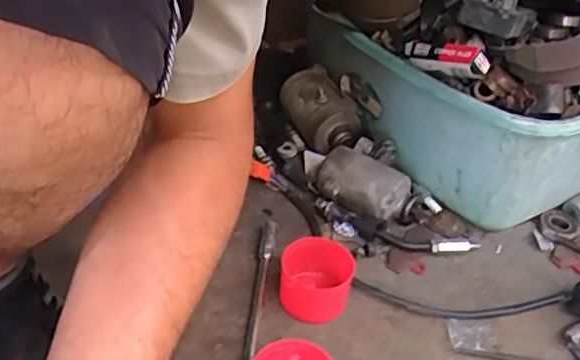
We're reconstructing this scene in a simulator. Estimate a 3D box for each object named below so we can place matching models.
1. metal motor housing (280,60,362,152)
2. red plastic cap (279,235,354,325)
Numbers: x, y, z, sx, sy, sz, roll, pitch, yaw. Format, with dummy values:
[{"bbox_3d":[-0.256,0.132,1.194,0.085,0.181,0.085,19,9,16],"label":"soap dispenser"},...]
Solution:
[{"bbox_3d":[0.036,-0.080,0.762,0.065,0.072,0.127,-13,42,-22],"label":"metal motor housing"},{"bbox_3d":[0.024,0.092,0.578,0.063,0.042,0.070,14,39,11],"label":"red plastic cap"}]

